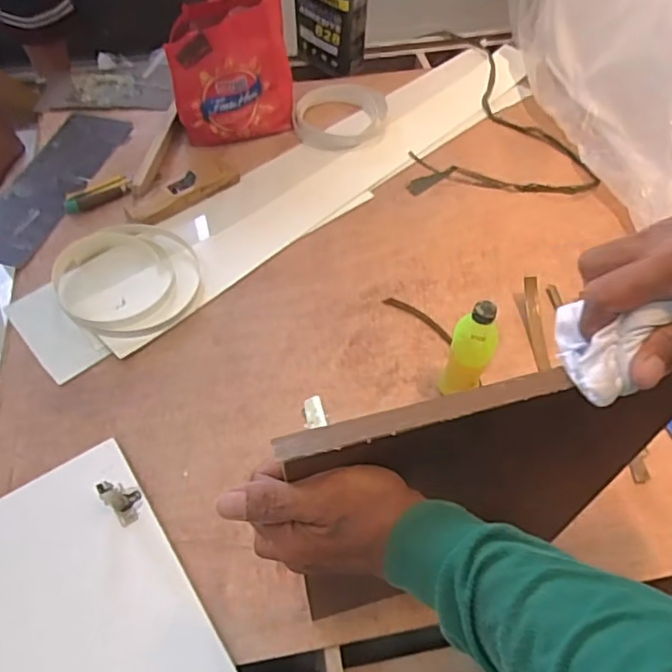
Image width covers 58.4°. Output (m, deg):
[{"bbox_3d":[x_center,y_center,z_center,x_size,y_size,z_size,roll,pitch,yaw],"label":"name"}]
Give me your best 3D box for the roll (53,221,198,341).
[{"bbox_3d":[-0.372,-0.105,1.073,0.246,0.031,0.248,0,54,0],"label":"roll"}]

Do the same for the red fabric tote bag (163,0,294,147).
[{"bbox_3d":[-0.213,-0.550,1.252,0.274,0.265,0.110,-27,57,-22],"label":"red fabric tote bag"}]

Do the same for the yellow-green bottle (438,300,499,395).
[{"bbox_3d":[0.193,0.031,0.873,0.062,0.212,0.052,15,55,11],"label":"yellow-green bottle"}]

